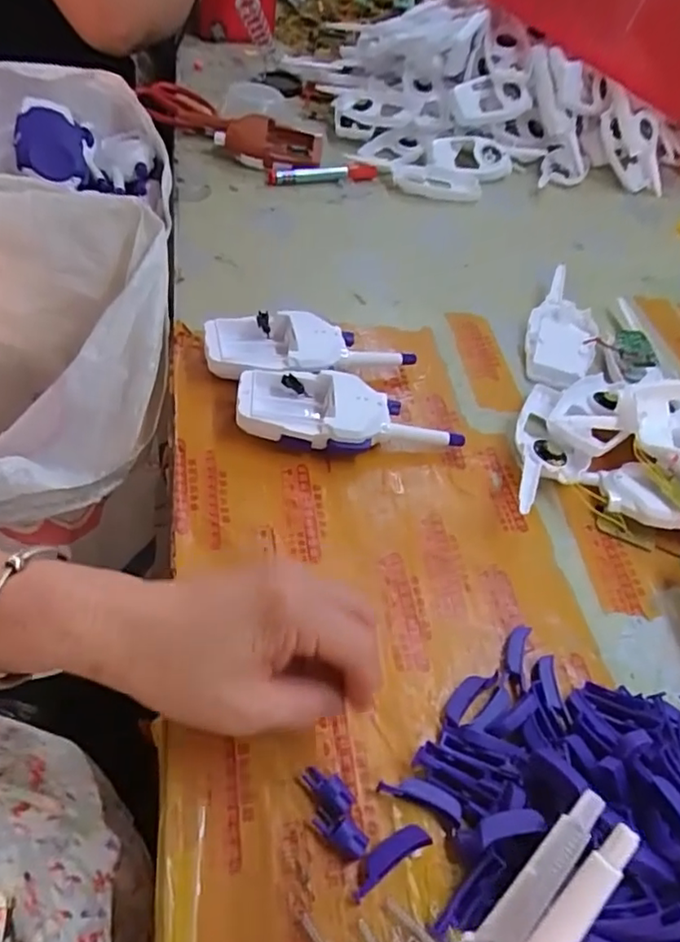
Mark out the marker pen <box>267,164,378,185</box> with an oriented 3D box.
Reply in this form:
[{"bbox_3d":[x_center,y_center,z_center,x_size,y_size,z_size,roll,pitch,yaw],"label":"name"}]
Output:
[{"bbox_3d":[-0.019,-0.349,0.711,0.131,0.013,0.015,-13,56,-20],"label":"marker pen"}]

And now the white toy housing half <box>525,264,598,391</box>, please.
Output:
[{"bbox_3d":[0.210,-0.133,0.571,0.062,0.022,0.163,23,52,8],"label":"white toy housing half"}]

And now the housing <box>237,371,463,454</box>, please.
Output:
[{"bbox_3d":[0.009,-0.039,0.452,0.169,0.037,0.062,6,48,-5],"label":"housing"}]

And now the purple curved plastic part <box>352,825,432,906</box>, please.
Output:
[{"bbox_3d":[0.022,0.182,0.285,0.042,0.009,0.013,-23,59,-26],"label":"purple curved plastic part"}]

